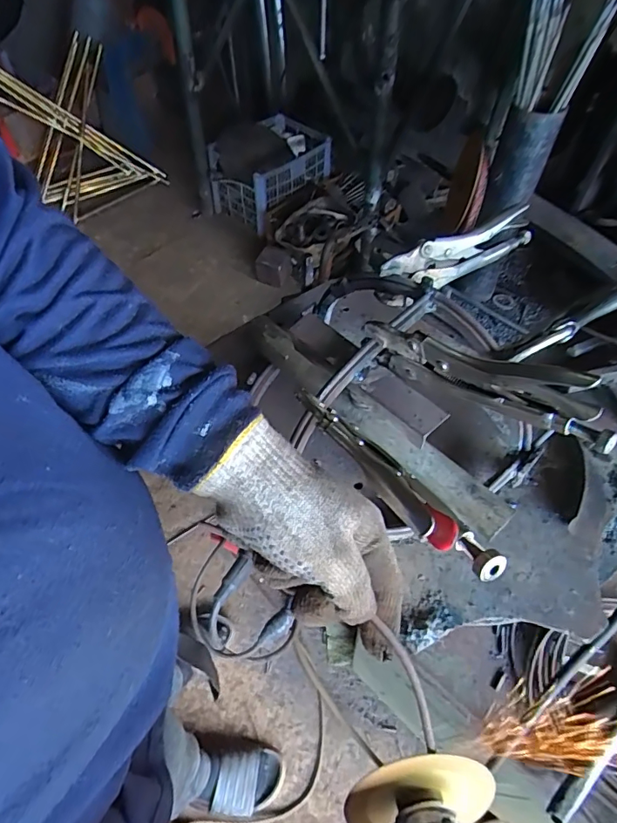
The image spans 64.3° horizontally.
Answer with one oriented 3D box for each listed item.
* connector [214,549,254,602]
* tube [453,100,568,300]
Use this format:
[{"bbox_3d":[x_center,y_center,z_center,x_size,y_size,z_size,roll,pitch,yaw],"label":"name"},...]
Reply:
[{"bbox_3d":[-0.129,0.286,0.848,0.031,0.021,0.090,25,58,16],"label":"connector"},{"bbox_3d":[0.205,-0.210,0.529,0.052,0.198,0.054,22,58,14],"label":"tube"}]

